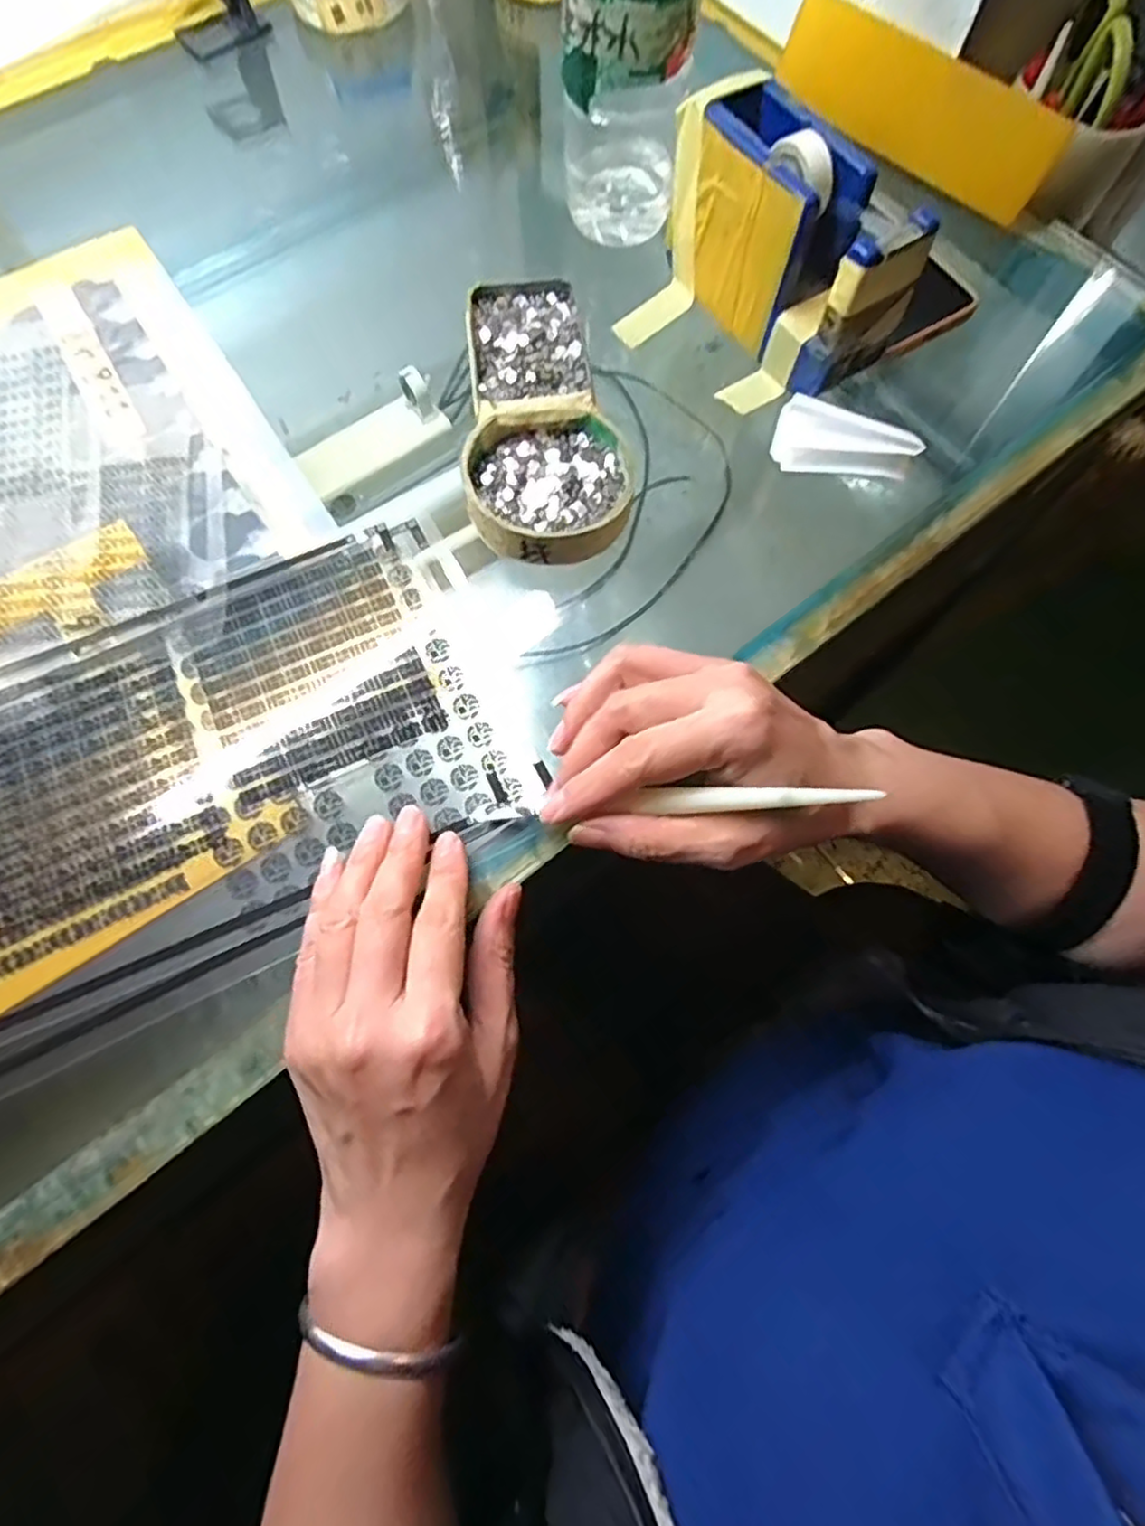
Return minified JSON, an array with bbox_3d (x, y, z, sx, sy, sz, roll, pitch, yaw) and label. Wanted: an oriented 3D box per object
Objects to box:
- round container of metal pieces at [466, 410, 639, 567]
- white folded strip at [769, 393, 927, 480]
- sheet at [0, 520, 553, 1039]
[{"bbox_3d":[-0.010,-0.134,0.333,0.079,0.017,0.079,0,71,0],"label":"round container of metal pieces"},{"bbox_3d":[0.135,-0.158,0.343,0.068,0.031,0.007,22,37,6],"label":"white folded strip"},{"bbox_3d":[-0.208,0.018,0.289,0.364,0.007,0.154,-24,74,-8],"label":"sheet"}]

